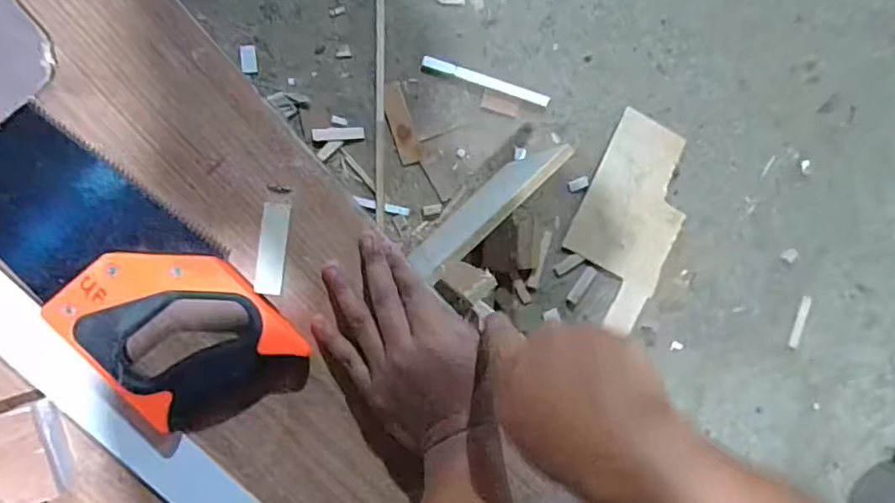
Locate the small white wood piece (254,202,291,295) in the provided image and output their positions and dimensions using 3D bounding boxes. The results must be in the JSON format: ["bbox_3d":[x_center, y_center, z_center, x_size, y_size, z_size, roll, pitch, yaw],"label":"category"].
[{"bbox_3d":[-0.129,-0.002,0.428,0.019,0.004,0.067,7,88,-23],"label":"small white wood piece"}]

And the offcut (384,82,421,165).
[{"bbox_3d":[-0.094,-0.261,1.182,0.049,0.004,0.163,-18,96,-8],"label":"offcut"}]

